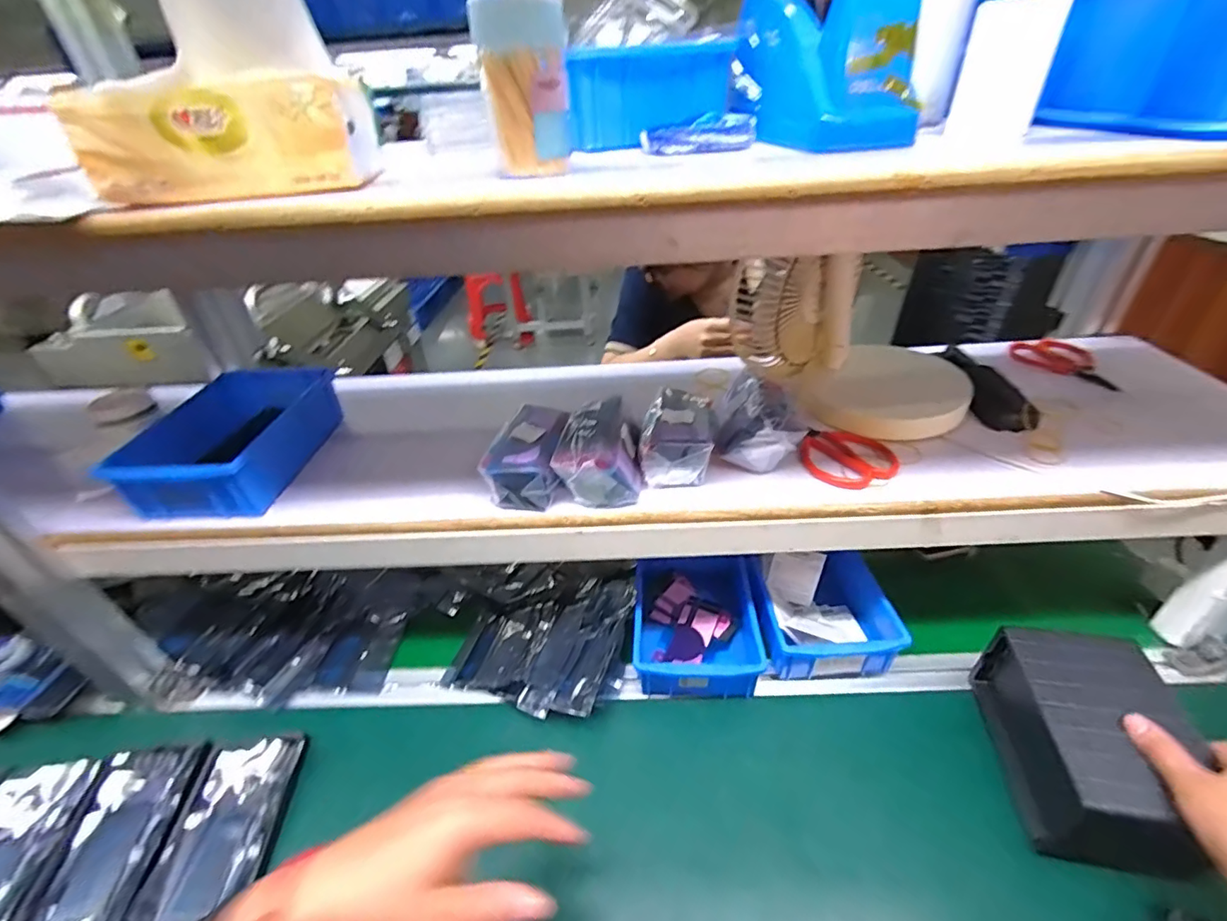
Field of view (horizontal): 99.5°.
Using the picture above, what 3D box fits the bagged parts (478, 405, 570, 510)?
[{"bbox_3d":[-0.079,-0.002,0.500,0.071,0.061,0.108,2,37,8],"label":"bagged parts"}]

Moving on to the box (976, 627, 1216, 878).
[{"bbox_3d":[0.416,0.244,0.450,0.115,0.101,0.164,4,37,11],"label":"box"}]

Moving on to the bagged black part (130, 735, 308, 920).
[{"bbox_3d":[-0.355,0.336,0.474,0.089,0.022,0.154,-3,36,1],"label":"bagged black part"}]

